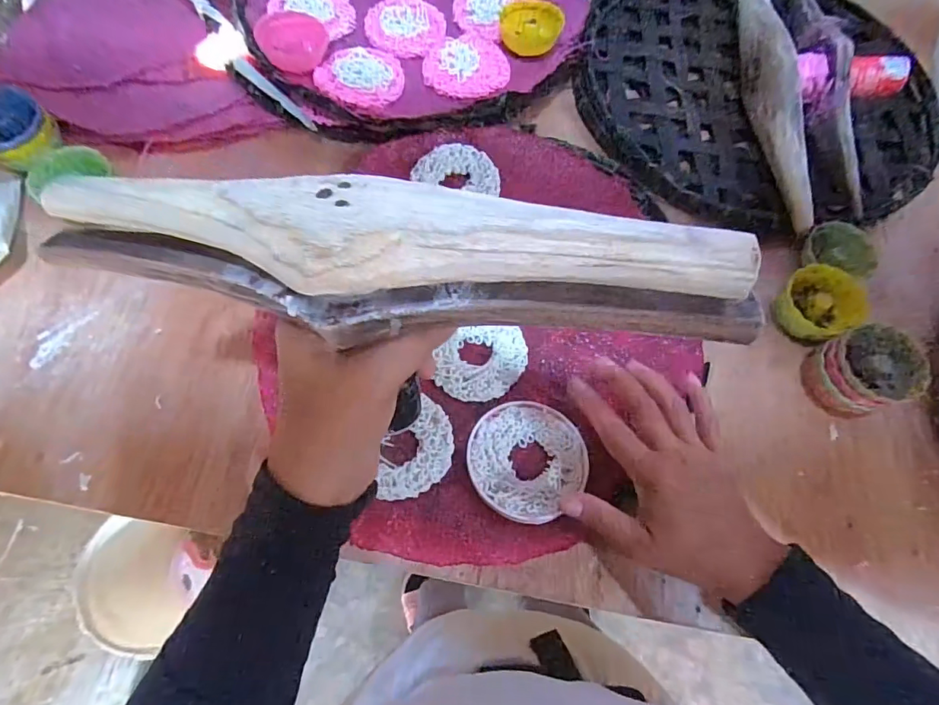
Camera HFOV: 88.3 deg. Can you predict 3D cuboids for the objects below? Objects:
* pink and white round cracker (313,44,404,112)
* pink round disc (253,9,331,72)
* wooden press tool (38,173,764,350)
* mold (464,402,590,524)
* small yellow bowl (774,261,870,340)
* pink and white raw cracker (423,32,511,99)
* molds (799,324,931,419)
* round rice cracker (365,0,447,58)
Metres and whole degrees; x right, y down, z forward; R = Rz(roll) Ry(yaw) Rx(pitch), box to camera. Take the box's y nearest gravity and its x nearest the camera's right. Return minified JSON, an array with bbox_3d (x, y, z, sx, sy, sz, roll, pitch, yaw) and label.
[{"bbox_3d":[-0.099,-0.254,0.444,0.075,0.009,0.076,1,71,-2],"label":"pink and white round cracker"},{"bbox_3d":[-0.164,-0.287,0.441,0.061,0.015,0.054,31,72,8],"label":"pink round disc"},{"bbox_3d":[-0.043,-0.036,0.187,0.282,0.038,0.054,7,70,10],"label":"wooden press tool"},{"bbox_3d":[0.043,0.078,0.355,0.085,0.011,0.085,1,71,-2],"label":"mold"},{"bbox_3d":[0.284,-0.039,0.401,0.058,0.039,0.059,1,71,-2],"label":"small yellow bowl"},{"bbox_3d":[-0.003,-0.271,0.455,0.077,0.007,0.081,-5,71,-5],"label":"pink and white raw cracker"},{"bbox_3d":[0.304,0.016,0.380,0.066,0.056,0.060,1,71,-2],"label":"molds"},{"bbox_3d":[-0.063,-0.323,0.478,0.076,0.005,0.085,-3,71,-4],"label":"round rice cracker"}]

